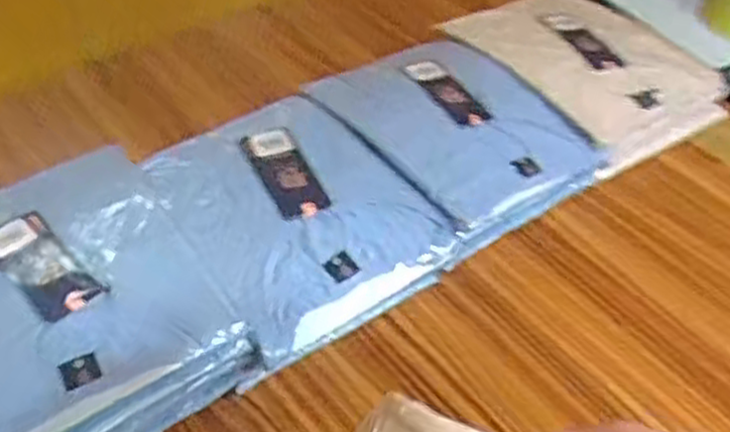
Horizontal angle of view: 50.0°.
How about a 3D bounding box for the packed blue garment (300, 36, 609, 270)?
[{"bbox_3d":[0.087,-0.085,0.809,0.205,0.086,0.261,-28,53,-27],"label":"packed blue garment"}]

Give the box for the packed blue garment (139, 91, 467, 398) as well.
[{"bbox_3d":[-0.067,-0.009,0.690,0.207,0.043,0.247,-25,59,-30],"label":"packed blue garment"}]

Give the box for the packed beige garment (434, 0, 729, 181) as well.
[{"bbox_3d":[0.254,-0.171,0.904,0.227,0.080,0.271,-33,55,-30],"label":"packed beige garment"}]

